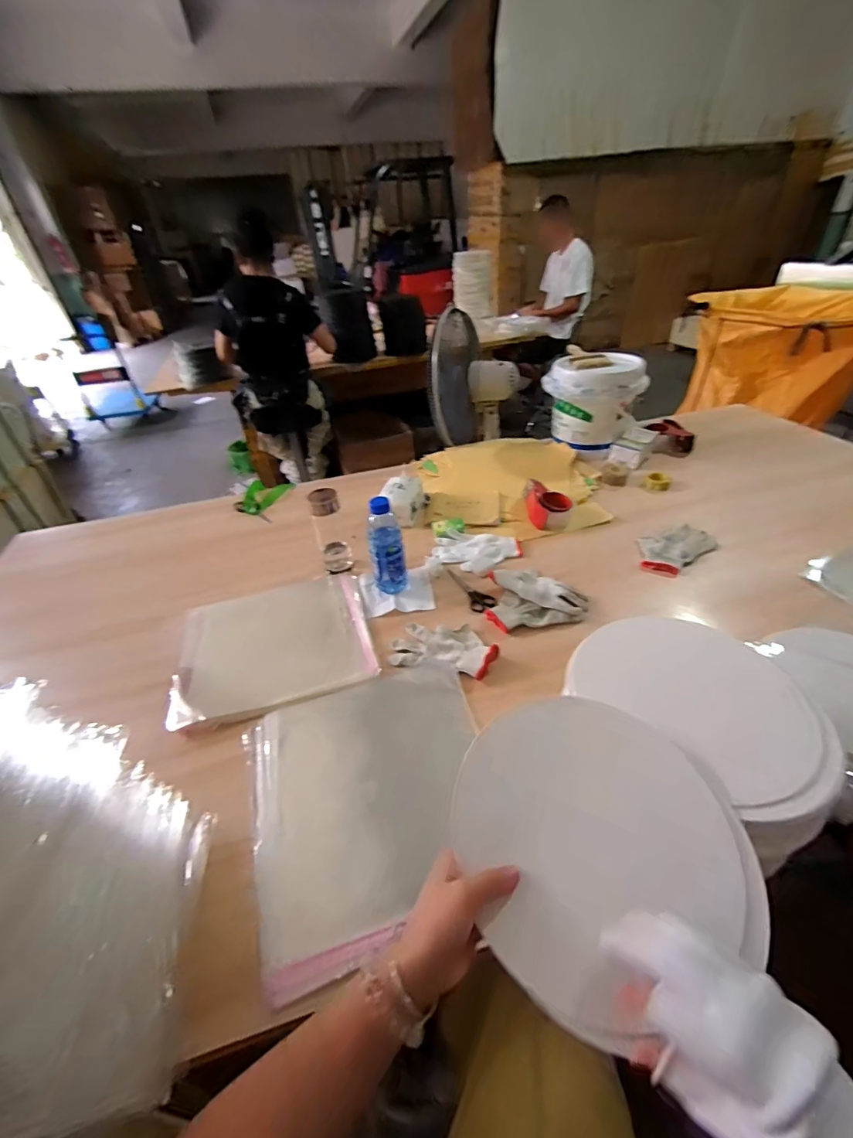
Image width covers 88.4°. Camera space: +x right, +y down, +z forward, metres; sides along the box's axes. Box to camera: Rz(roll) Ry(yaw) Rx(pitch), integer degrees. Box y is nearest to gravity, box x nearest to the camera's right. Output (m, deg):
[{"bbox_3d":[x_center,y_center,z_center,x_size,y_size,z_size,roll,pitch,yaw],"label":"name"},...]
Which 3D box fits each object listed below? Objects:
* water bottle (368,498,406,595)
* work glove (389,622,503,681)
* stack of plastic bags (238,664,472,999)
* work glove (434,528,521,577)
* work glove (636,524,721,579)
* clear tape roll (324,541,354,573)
[{"bbox_3d":[-0.080,-0.044,0.879,0.067,0.193,0.064,-6,40,-2],"label":"water bottle"},{"bbox_3d":[0.033,0.136,0.776,0.181,0.032,0.099,7,41,13],"label":"work glove"},{"bbox_3d":[-0.068,0.296,0.609,0.329,0.017,0.340,-17,41,-15],"label":"stack of plastic bags"},{"bbox_3d":[0.111,-0.038,0.990,0.193,0.022,0.138,7,41,13],"label":"work glove"},{"bbox_3d":[0.540,-0.047,0.973,0.196,0.028,0.121,-26,44,-24],"label":"work glove"},{"bbox_3d":[-0.201,-0.033,0.990,0.063,0.050,0.061,-9,40,-5],"label":"clear tape roll"}]

